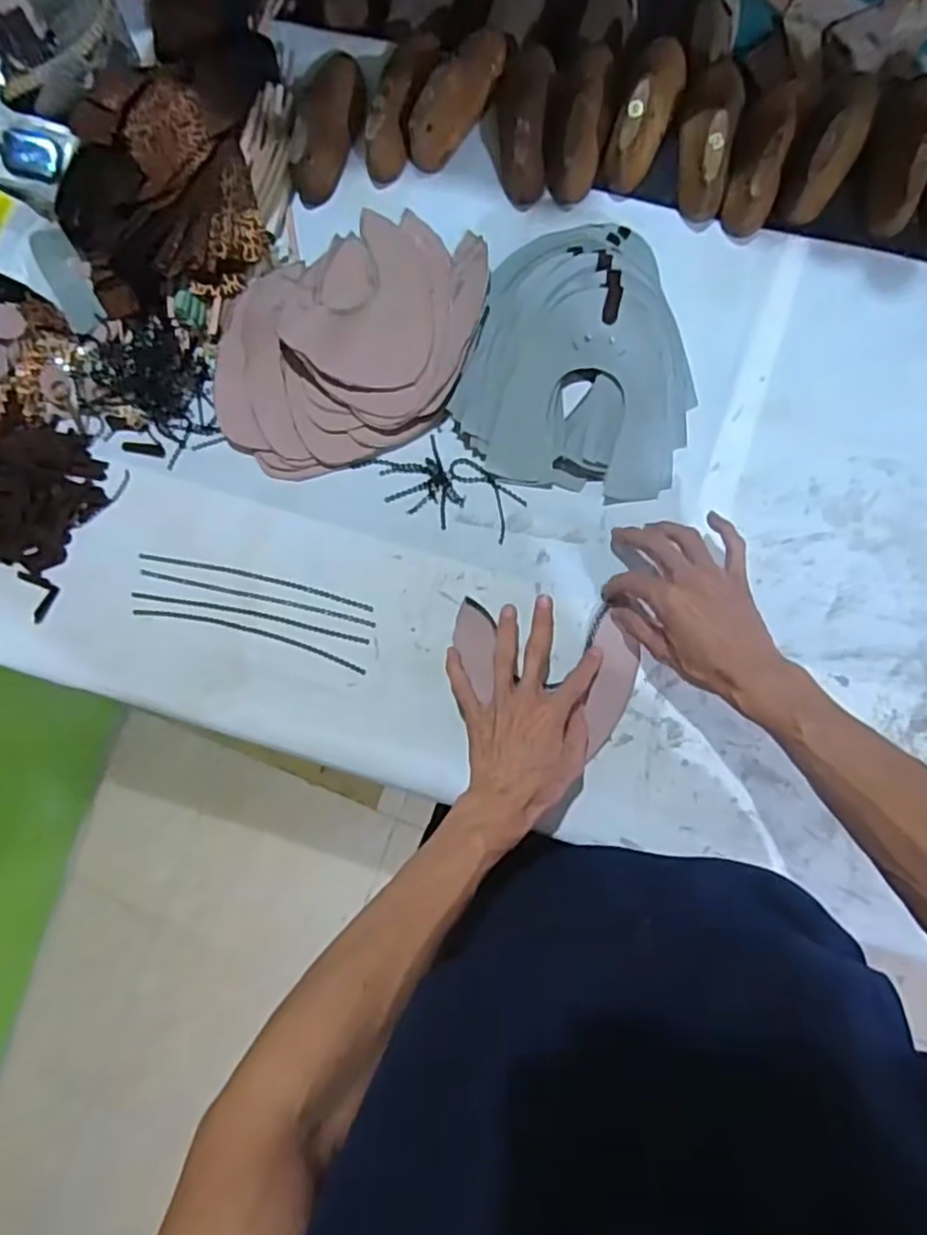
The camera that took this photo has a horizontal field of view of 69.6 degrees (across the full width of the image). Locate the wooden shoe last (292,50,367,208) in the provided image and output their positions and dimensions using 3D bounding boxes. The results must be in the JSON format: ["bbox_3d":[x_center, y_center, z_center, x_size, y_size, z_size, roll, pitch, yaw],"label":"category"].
[{"bbox_3d":[-0.129,-0.472,0.631,0.049,0.035,0.137,12,89,7],"label":"wooden shoe last"}]

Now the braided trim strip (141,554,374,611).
[{"bbox_3d":[-0.198,-0.036,0.639,0.232,0.011,0.010,13,90,7],"label":"braided trim strip"}]

